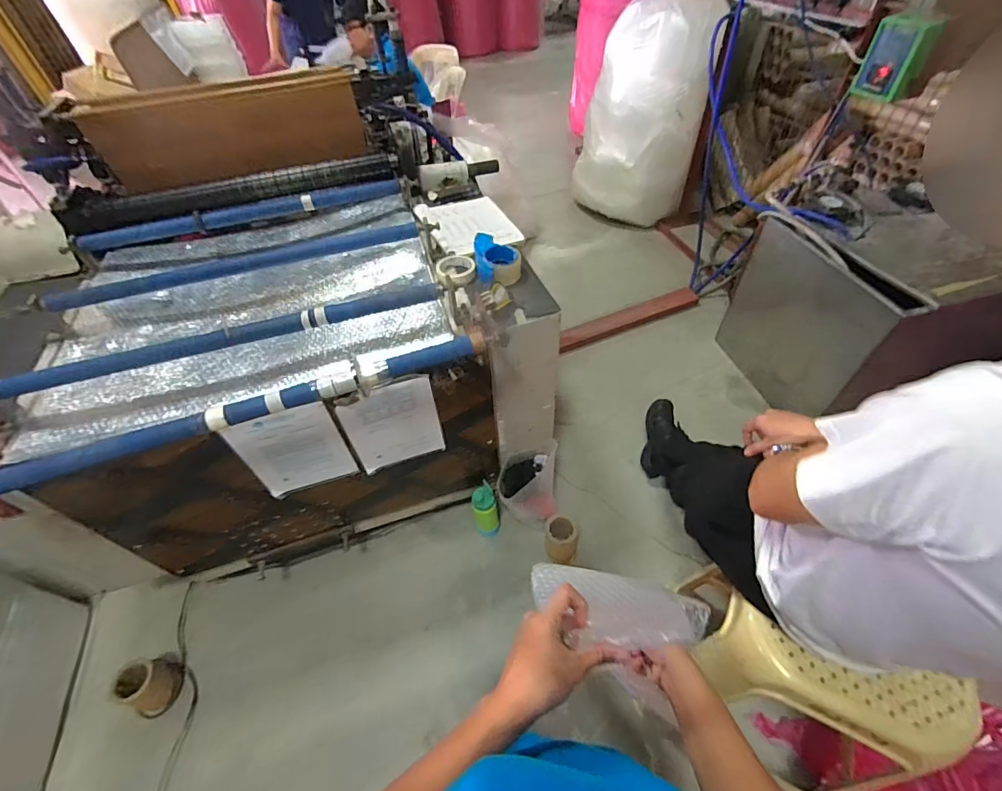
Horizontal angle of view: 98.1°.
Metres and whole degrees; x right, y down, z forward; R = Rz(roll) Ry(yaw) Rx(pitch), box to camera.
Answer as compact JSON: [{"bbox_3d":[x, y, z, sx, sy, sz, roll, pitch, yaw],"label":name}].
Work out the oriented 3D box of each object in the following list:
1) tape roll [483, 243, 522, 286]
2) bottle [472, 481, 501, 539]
[{"bbox_3d":[0.005,-0.311,1.033,0.085,0.054,0.086,-1,49,1],"label":"tape roll"},{"bbox_3d":[-0.050,0.356,1.354,0.083,0.202,0.087,-6,49,-3],"label":"bottle"}]

